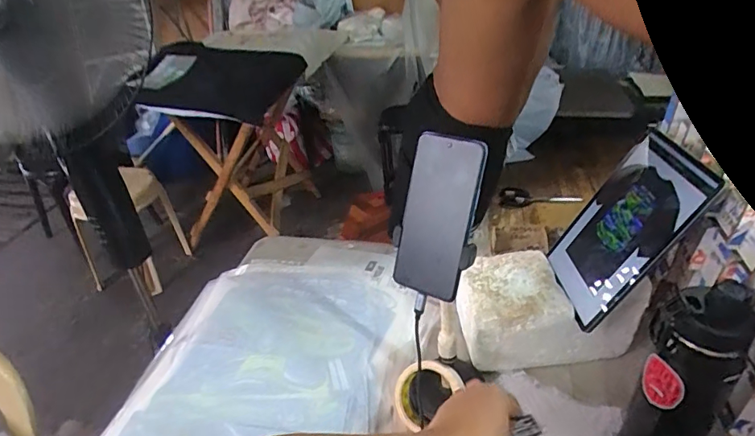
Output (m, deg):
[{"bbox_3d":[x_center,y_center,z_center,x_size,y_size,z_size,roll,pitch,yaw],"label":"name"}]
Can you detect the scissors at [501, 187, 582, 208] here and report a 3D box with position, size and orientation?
[{"bbox_3d":[0.372,-0.043,1.118,0.178,0.017,0.078,5,35,12],"label":"scissors"}]

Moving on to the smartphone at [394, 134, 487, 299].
[{"bbox_3d":[0.060,-0.002,0.502,0.072,0.164,0.015,16,14,24],"label":"smartphone"}]

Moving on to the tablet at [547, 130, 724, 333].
[{"bbox_3d":[0.320,0.014,0.645,0.013,0.238,0.150,21,30,-15],"label":"tablet"}]

